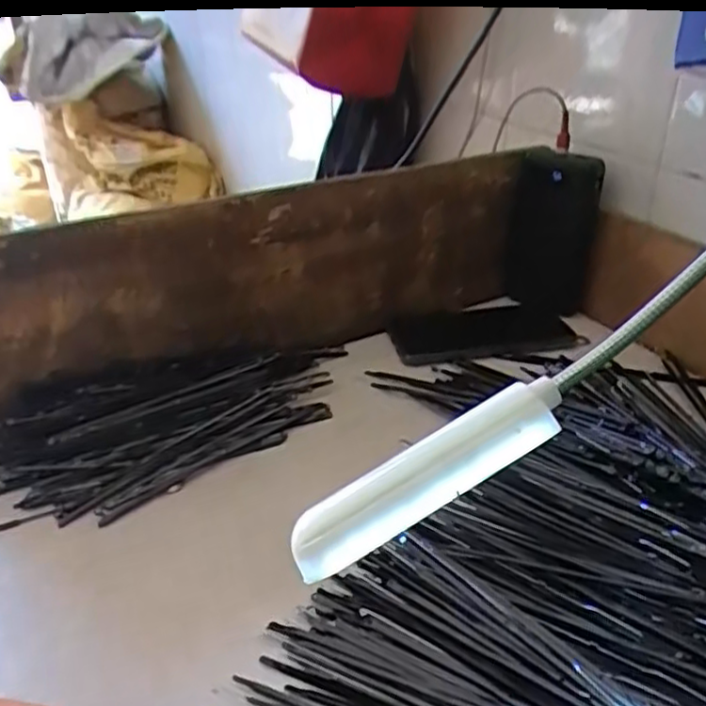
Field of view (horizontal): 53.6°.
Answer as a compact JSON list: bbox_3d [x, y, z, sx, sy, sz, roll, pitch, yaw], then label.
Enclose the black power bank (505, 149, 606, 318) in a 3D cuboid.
[{"bbox_3d":[0.193,-0.114,0.685,0.085,0.158,0.024,9,33,16],"label":"black power bank"}]

